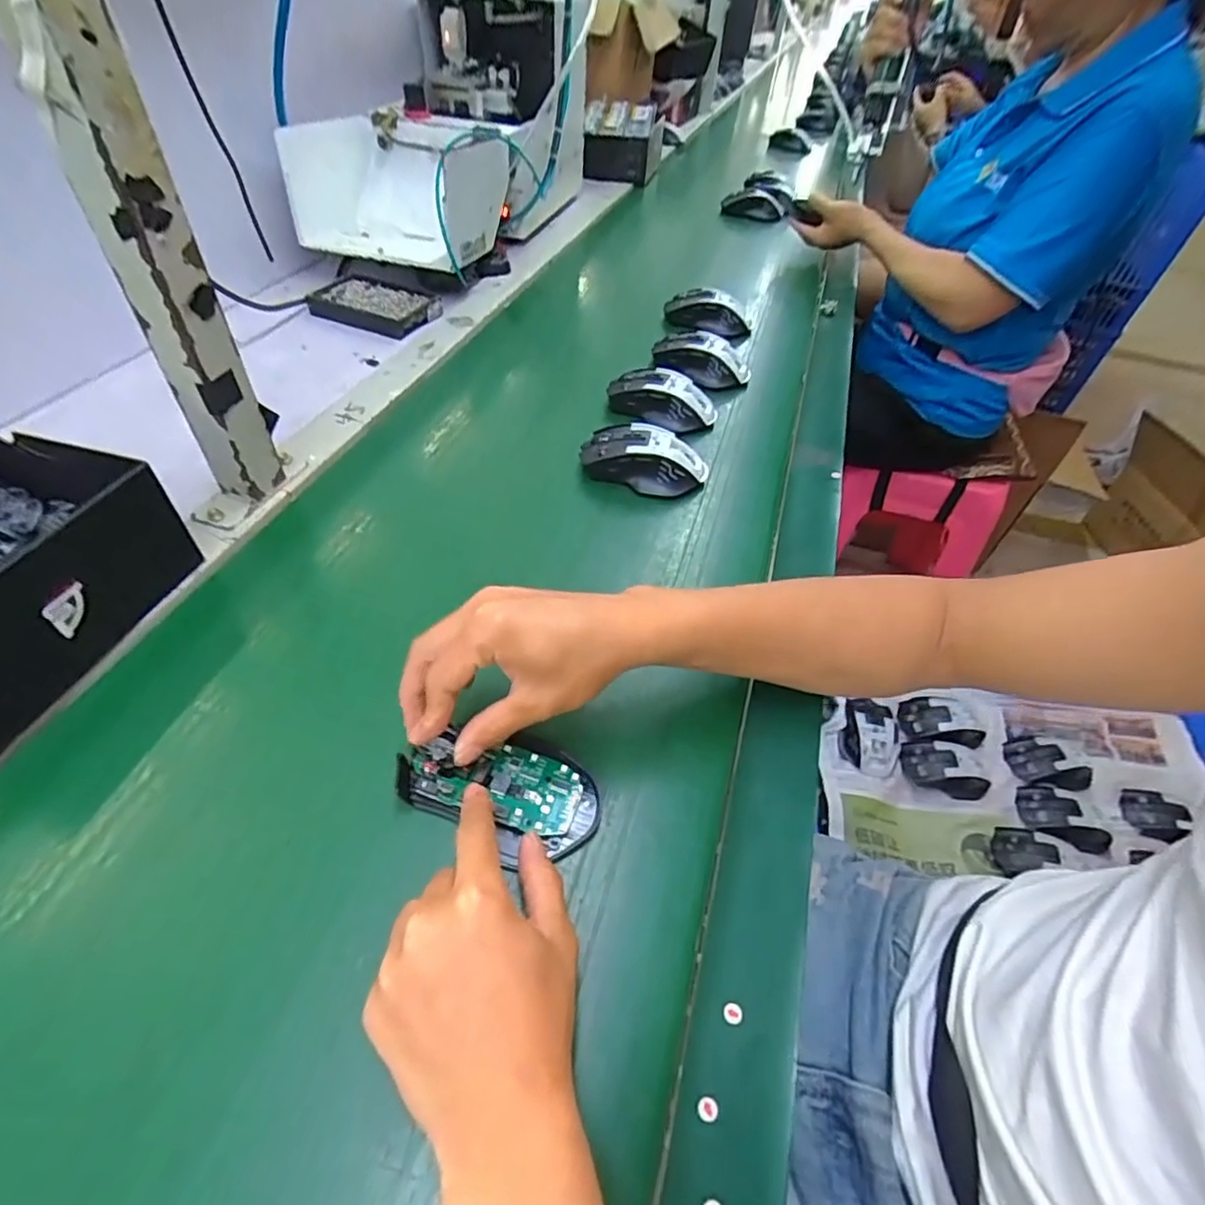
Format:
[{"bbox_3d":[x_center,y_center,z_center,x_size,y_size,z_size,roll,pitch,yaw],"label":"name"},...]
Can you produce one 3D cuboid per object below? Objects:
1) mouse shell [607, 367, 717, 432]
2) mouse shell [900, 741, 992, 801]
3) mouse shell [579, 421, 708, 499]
[{"bbox_3d":[0.063,-0.215,0.639,0.117,0.037,0.060,18,49,11],"label":"mouse shell"},{"bbox_3d":[0.449,0.216,0.791,0.114,0.032,0.067,2,49,-5],"label":"mouse shell"},{"bbox_3d":[0.039,-0.134,0.564,0.118,0.039,0.065,13,48,6],"label":"mouse shell"}]

